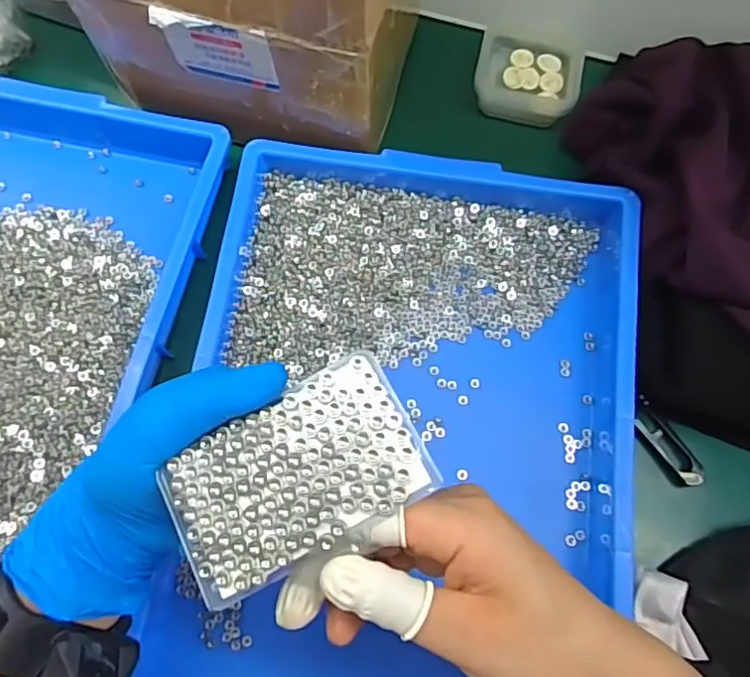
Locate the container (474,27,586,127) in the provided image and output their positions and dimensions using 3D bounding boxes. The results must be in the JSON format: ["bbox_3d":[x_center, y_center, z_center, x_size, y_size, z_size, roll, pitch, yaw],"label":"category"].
[{"bbox_3d":[0.127,-0.219,0.500,0.082,0.032,0.072,11,72,3],"label":"container"}]

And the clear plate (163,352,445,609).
[{"bbox_3d":[-0.030,0.052,0.225,0.096,0.004,0.058,-31,71,2],"label":"clear plate"}]

